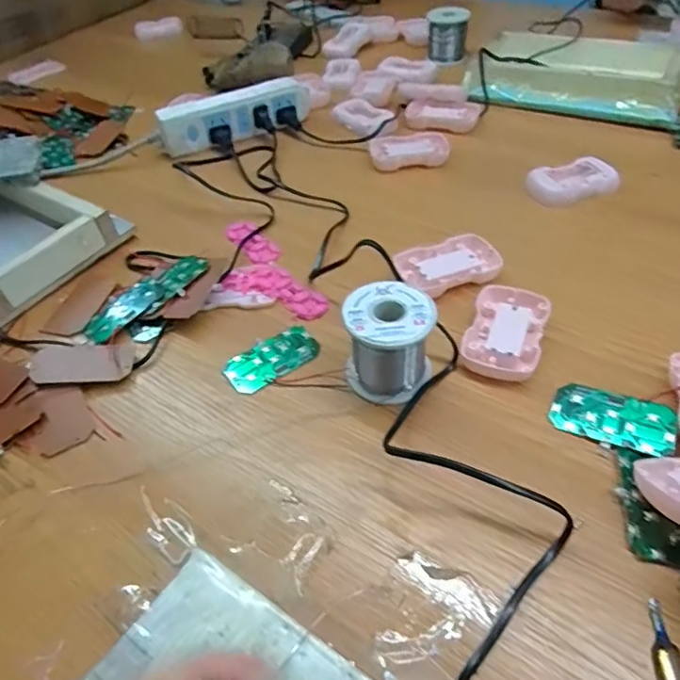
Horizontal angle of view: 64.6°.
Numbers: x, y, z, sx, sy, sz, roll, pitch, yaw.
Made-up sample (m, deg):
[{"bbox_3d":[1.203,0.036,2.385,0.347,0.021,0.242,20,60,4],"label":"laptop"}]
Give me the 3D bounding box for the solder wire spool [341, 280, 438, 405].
[{"bbox_3d":[0.035,0.000,0.381,0.060,0.062,0.058,6,47,12],"label":"solder wire spool"}]

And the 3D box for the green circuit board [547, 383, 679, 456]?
[{"bbox_3d":[0.179,0.051,0.354,0.073,0.009,0.036,19,51,23],"label":"green circuit board"}]

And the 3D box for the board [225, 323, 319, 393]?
[{"bbox_3d":[-0.052,0.015,0.418,0.074,0.007,0.038,-33,51,-23],"label":"board"}]

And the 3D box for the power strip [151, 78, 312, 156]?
[{"bbox_3d":[-0.127,-0.284,0.674,0.197,0.050,0.035,-24,48,-16],"label":"power strip"}]

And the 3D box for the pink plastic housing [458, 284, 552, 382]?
[{"bbox_3d":[0.128,-0.008,0.414,0.055,0.012,0.089,15,50,20],"label":"pink plastic housing"}]

